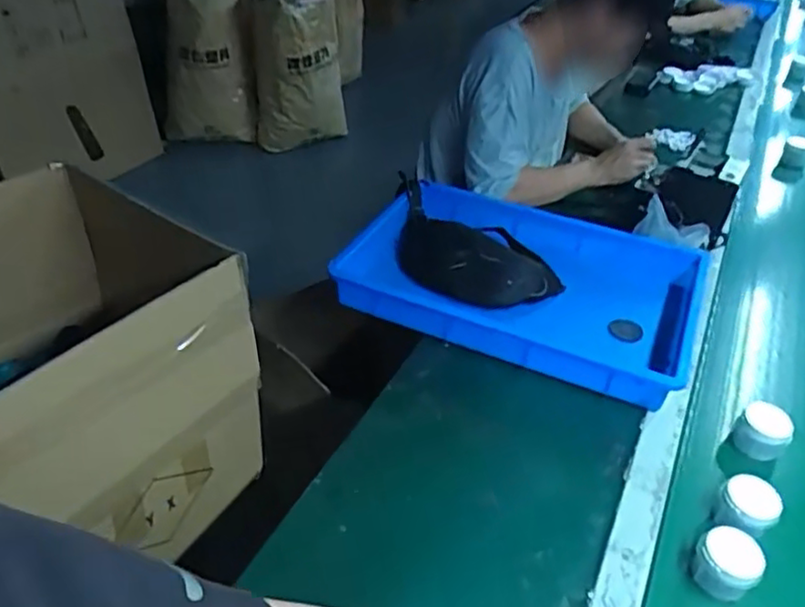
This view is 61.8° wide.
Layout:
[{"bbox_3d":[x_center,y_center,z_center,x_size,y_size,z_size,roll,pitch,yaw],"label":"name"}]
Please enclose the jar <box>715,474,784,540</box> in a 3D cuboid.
[{"bbox_3d":[0.410,0.251,0.808,0.062,0.068,0.061,3,39,-3],"label":"jar"}]

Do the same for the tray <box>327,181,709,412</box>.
[{"bbox_3d":[0.197,-0.046,1.131,0.570,0.060,0.381,20,41,17],"label":"tray"}]

